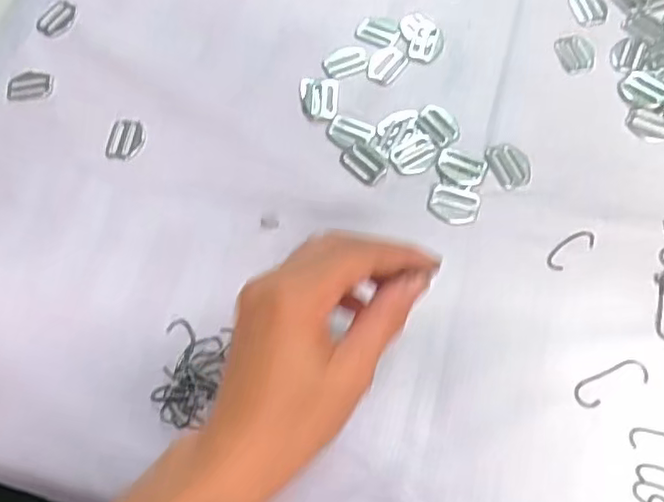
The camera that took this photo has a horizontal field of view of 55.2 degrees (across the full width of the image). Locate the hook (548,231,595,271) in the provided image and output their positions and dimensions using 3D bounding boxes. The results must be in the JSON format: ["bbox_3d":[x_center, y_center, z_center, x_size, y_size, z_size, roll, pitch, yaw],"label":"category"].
[{"bbox_3d":[0.150,-0.002,0.400,0.036,0.004,0.015,-32,68,-11],"label":"hook"}]

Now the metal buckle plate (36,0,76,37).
[{"bbox_3d":[-0.213,-0.181,0.495,0.023,0.007,0.033,38,72,18],"label":"metal buckle plate"}]

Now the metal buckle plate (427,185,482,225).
[{"bbox_3d":[0.080,-0.030,0.414,0.032,0.004,0.027,15,67,9],"label":"metal buckle plate"}]

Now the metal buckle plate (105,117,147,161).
[{"bbox_3d":[-0.145,-0.079,0.447,0.025,0.004,0.032,4,66,4],"label":"metal buckle plate"}]

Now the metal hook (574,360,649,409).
[{"bbox_3d":[0.160,0.075,0.362,0.045,0.004,0.016,-22,66,-7],"label":"metal hook"}]

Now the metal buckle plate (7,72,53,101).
[{"bbox_3d":[-0.221,-0.121,0.466,0.032,0.004,0.024,-16,66,-5],"label":"metal buckle plate"}]

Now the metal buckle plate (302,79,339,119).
[{"bbox_3d":[-0.009,-0.110,0.459,0.027,0.004,0.036,2,65,3],"label":"metal buckle plate"}]

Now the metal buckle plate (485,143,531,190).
[{"bbox_3d":[0.120,-0.059,0.425,0.026,0.004,0.033,-27,67,-10],"label":"metal buckle plate"}]

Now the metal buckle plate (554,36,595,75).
[{"bbox_3d":[0.180,-0.145,0.467,0.028,0.004,0.033,-10,65,-2],"label":"metal buckle plate"}]

